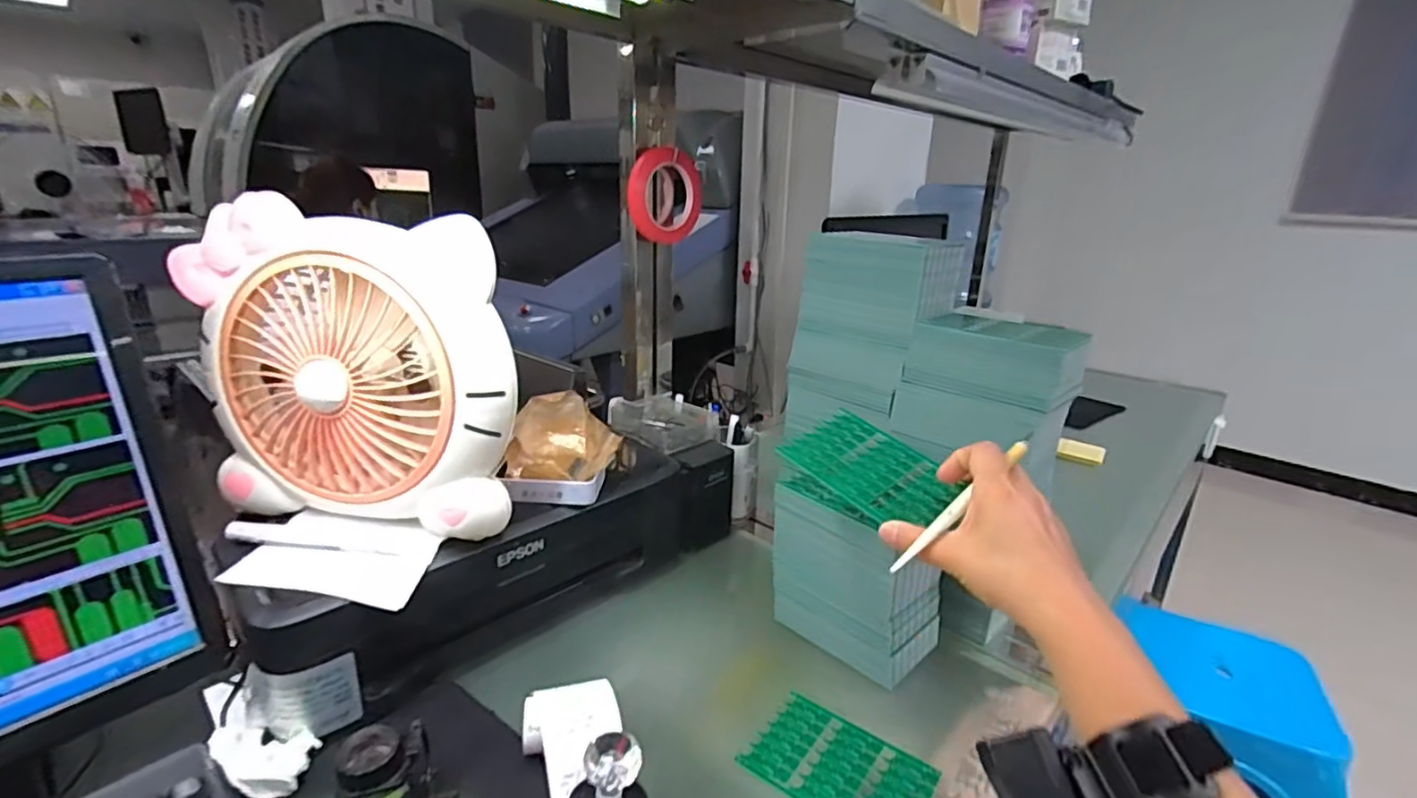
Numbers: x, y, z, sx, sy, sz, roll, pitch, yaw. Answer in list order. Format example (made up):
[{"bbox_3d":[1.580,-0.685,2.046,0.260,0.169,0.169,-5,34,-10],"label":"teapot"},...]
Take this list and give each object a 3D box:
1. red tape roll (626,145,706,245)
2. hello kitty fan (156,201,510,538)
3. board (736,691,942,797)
[{"bbox_3d":[-0.055,-0.257,0.804,0.016,0.113,0.116,26,-8,45],"label":"red tape roll"},{"bbox_3d":[-0.283,-0.018,0.504,0.254,0.236,0.083,8,20,17],"label":"hello kitty fan"},{"bbox_3d":[0.098,0.277,0.474,0.126,0.004,0.089,15,22,33],"label":"board"}]

